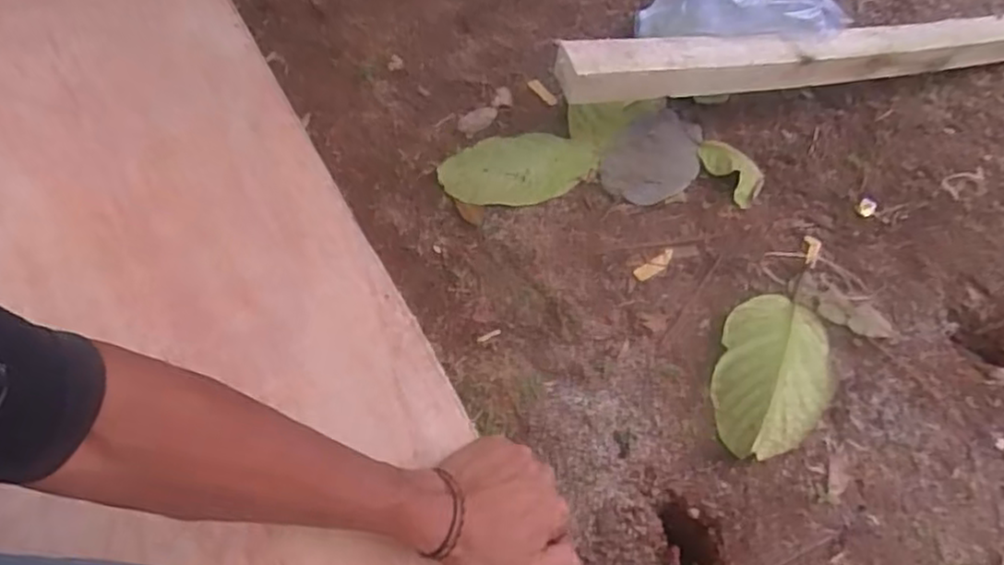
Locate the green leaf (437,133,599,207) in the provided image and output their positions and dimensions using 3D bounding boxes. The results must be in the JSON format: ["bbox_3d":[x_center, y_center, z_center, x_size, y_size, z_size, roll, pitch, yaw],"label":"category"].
[{"bbox_3d":[0.020,-0.134,0.835,0.178,0.017,0.101,1,56,0],"label":"green leaf"}]

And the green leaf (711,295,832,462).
[{"bbox_3d":[0.262,0.087,0.680,0.109,0.031,0.182,17,58,11],"label":"green leaf"}]

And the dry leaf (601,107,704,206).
[{"bbox_3d":[0.184,-0.149,0.855,0.103,0.021,0.156,34,62,20],"label":"dry leaf"}]

